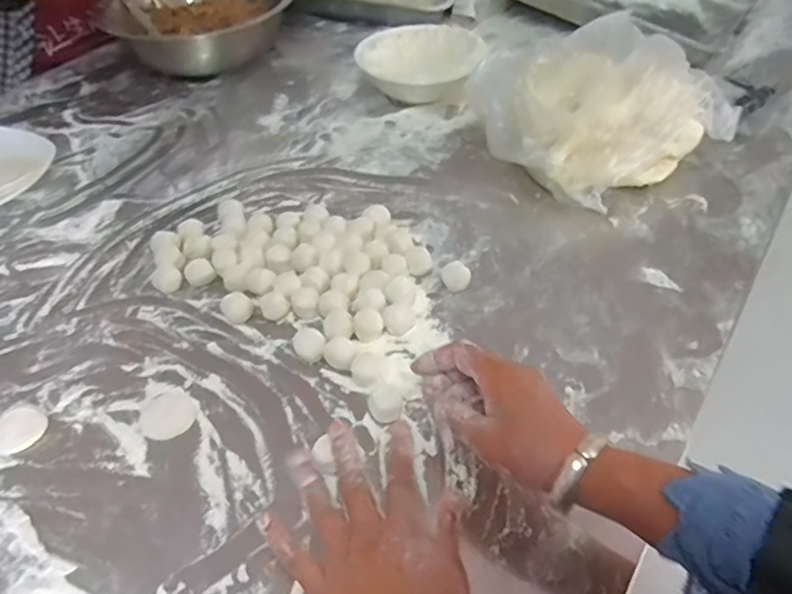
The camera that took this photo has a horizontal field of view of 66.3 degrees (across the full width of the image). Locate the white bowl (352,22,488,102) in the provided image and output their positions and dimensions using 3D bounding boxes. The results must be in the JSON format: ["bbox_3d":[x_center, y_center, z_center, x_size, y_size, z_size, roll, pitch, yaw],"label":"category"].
[{"bbox_3d":[0.028,-0.299,0.802,0.156,0.059,0.154,-1,47,1],"label":"white bowl"}]

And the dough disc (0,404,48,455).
[{"bbox_3d":[-0.295,0.102,0.473,0.039,0.004,0.041,-1,47,1],"label":"dough disc"}]

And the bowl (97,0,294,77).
[{"bbox_3d":[-0.281,-0.414,0.901,0.248,0.087,0.196,-9,47,-6],"label":"bowl"}]

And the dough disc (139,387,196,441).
[{"bbox_3d":[-0.180,0.092,0.480,0.041,0.004,0.045,-1,47,1],"label":"dough disc"}]

